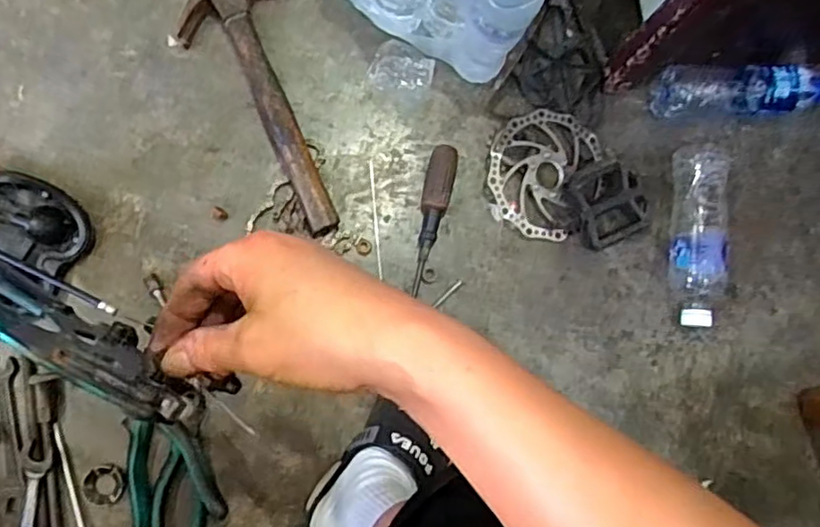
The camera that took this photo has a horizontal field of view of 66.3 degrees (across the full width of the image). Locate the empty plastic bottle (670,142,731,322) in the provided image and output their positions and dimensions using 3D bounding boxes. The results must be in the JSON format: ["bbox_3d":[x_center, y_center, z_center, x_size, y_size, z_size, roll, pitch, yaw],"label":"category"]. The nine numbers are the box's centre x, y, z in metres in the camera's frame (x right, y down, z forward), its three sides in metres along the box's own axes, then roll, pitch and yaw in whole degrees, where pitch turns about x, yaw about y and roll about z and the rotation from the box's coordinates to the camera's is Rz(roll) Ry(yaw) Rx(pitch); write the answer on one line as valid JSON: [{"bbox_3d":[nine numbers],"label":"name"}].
[{"bbox_3d":[0.341,-0.035,0.742,0.059,0.052,0.218,4,83,-6],"label":"empty plastic bottle"}]

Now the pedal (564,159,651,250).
[{"bbox_3d":[0.232,-0.070,0.736,0.077,0.029,0.091,-23,87,-9],"label":"pedal"}]

